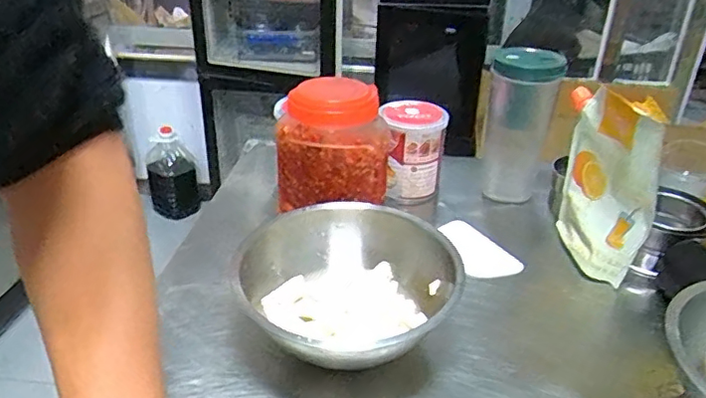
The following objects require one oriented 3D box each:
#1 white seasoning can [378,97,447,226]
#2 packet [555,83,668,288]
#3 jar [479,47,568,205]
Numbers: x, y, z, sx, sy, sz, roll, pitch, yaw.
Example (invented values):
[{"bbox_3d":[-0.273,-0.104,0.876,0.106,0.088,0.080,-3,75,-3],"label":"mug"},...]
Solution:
[{"bbox_3d":[0.071,-0.054,0.717,0.080,0.122,0.076,2,29,-1],"label":"white seasoning can"},{"bbox_3d":[0.252,-0.018,0.572,0.029,0.182,0.130,-2,26,-9],"label":"packet"},{"bbox_3d":[0.198,-0.081,0.687,0.073,0.175,0.081,11,30,14],"label":"jar"}]

